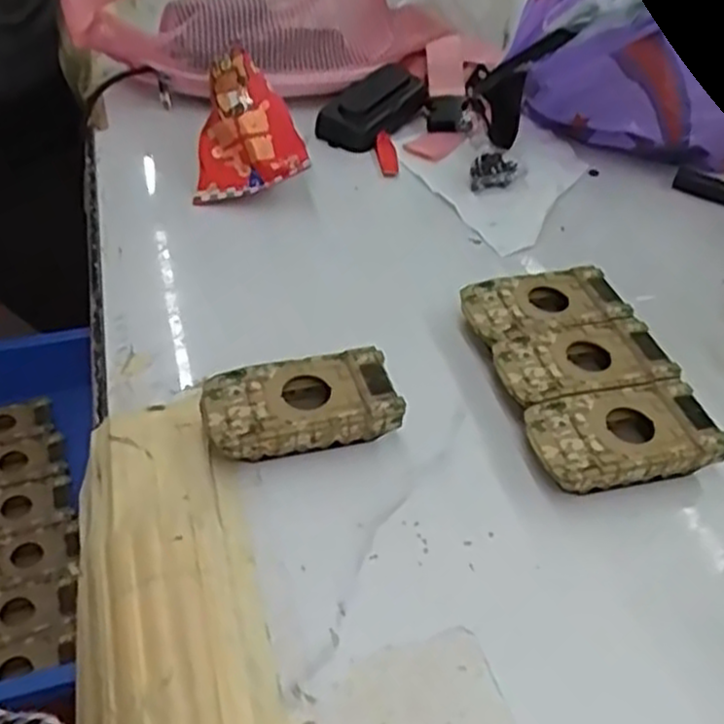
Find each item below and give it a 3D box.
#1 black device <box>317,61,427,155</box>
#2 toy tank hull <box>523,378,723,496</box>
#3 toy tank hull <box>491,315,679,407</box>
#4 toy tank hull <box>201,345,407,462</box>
[{"bbox_3d":[0.013,-0.215,0.647,0.051,0.030,0.114,25,48,18],"label":"black device"},{"bbox_3d":[0.133,0.040,0.400,0.096,0.025,0.051,-7,46,-13],"label":"toy tank hull"},{"bbox_3d":[0.123,0.006,0.435,0.096,0.024,0.050,-7,46,-14],"label":"toy tank hull"},{"bbox_3d":[-0.031,0.024,0.398,0.095,0.026,0.049,-8,46,-14],"label":"toy tank hull"}]

